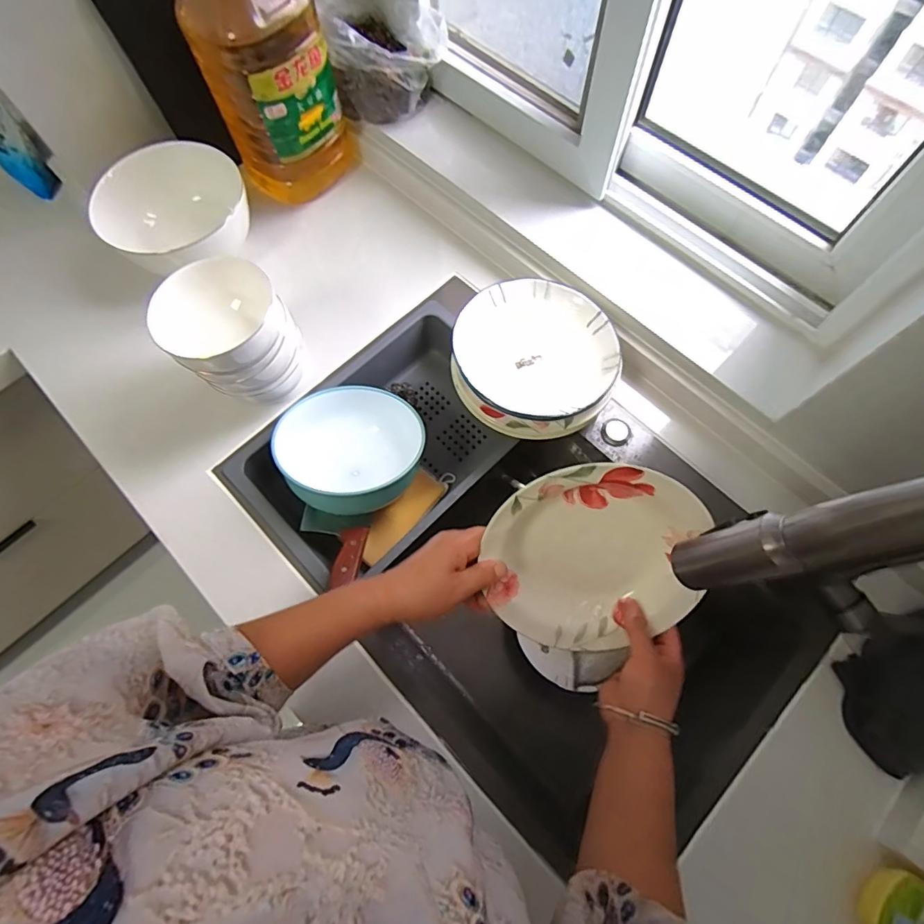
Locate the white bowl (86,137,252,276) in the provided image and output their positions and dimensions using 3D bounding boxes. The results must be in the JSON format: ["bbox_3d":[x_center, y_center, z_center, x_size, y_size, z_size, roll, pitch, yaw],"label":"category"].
[{"bbox_3d":[-0.406,-0.355,0.706,0.190,0.084,0.177,25,73,8],"label":"white bowl"}]

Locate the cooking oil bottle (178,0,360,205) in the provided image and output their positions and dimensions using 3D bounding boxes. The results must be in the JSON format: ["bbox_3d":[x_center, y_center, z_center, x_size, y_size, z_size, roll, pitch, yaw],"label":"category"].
[{"bbox_3d":[-0.264,-0.545,0.680,0.131,0.354,0.134,31,74,10],"label":"cooking oil bottle"}]

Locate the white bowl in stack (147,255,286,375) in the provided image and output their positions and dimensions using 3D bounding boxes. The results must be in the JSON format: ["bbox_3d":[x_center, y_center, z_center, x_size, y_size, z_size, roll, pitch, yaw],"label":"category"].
[{"bbox_3d":[-0.270,-0.162,0.554,0.132,0.050,0.123,-16,72,-5],"label":"white bowl in stack"}]

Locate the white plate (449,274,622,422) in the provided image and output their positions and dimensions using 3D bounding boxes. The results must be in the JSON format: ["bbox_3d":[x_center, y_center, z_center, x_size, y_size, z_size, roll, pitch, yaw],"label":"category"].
[{"bbox_3d":[0.092,-0.143,0.614,0.194,0.037,0.198,0,71,0],"label":"white plate"}]

